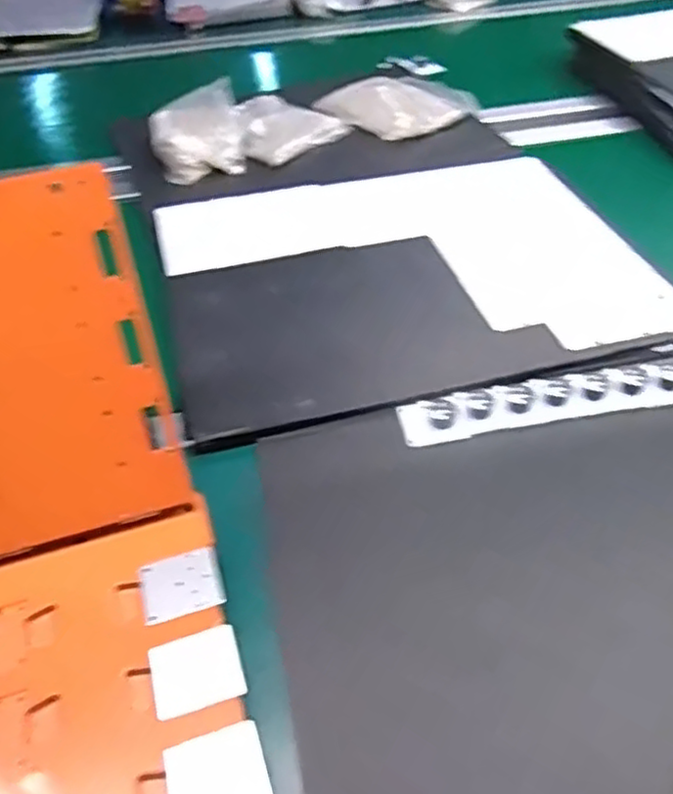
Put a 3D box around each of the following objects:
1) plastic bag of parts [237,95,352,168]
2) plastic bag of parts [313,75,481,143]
[{"bbox_3d":[-0.062,-0.387,0.961,0.144,0.024,0.203,-12,48,-6],"label":"plastic bag of parts"},{"bbox_3d":[0.086,-0.419,0.996,0.175,0.036,0.180,-32,53,-22],"label":"plastic bag of parts"}]

